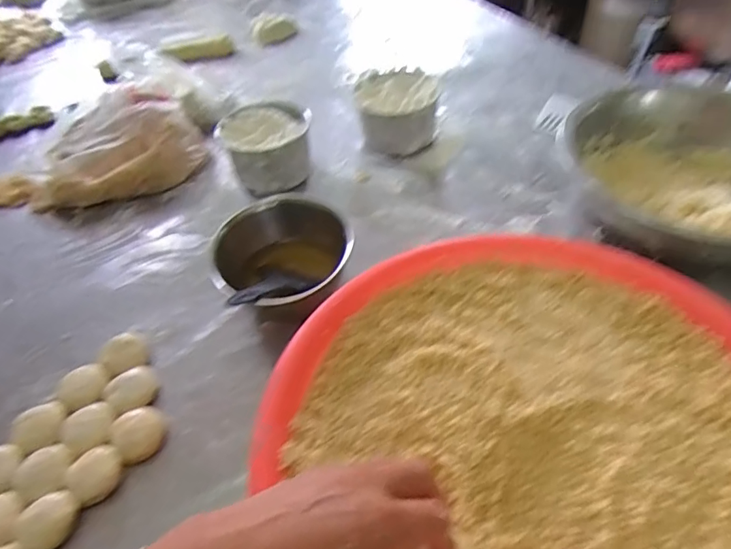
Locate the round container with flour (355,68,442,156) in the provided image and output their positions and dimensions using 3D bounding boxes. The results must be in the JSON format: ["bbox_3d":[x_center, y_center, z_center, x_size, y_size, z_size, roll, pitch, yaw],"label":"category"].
[{"bbox_3d":[0.057,-0.280,0.858,0.129,0.082,0.139,-3,49,4],"label":"round container with flour"}]

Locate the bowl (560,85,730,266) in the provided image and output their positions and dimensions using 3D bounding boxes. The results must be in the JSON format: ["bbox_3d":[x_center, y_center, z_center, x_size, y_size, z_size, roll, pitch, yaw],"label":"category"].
[{"bbox_3d":[0.443,-0.129,0.672,0.291,0.145,0.293,-3,49,4],"label":"bowl"}]

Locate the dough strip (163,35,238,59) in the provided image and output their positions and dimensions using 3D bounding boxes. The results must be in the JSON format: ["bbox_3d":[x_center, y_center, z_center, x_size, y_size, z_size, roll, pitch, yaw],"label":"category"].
[{"bbox_3d":[-0.344,-0.474,1.033,0.022,0.036,0.195,23,36,20],"label":"dough strip"}]

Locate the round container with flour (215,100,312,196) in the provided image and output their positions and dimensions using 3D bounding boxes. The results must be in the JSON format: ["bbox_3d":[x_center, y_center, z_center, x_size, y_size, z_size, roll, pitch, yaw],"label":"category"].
[{"bbox_3d":[-0.157,-0.209,0.806,0.135,0.094,0.149,-7,49,0],"label":"round container with flour"}]

